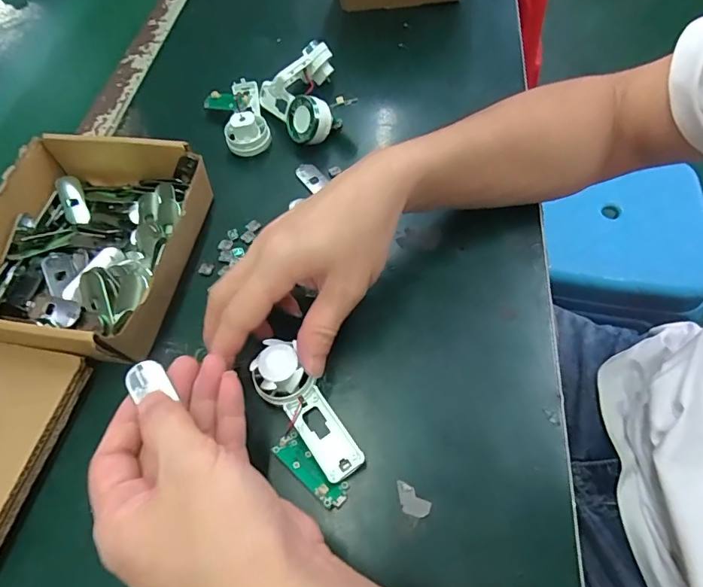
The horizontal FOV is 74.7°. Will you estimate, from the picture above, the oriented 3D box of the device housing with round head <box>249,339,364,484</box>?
[{"bbox_3d":[-0.029,0.071,0.283,0.031,0.023,0.089,-34,83,-15],"label":"device housing with round head"}]

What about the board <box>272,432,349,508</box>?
[{"bbox_3d":[-0.023,0.104,0.271,0.051,0.005,0.017,36,68,23],"label":"board"}]

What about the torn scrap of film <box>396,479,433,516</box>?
[{"bbox_3d":[0.034,0.119,0.264,0.023,0.004,0.013,36,67,23],"label":"torn scrap of film"}]

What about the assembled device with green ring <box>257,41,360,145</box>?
[{"bbox_3d":[-0.035,-0.185,0.425,0.077,0.050,0.088,-30,61,-13],"label":"assembled device with green ring"}]

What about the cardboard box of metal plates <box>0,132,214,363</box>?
[{"bbox_3d":[-0.193,-0.037,0.343,0.151,0.052,0.173,5,59,8],"label":"cardboard box of metal plates"}]

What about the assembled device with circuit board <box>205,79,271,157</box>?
[{"bbox_3d":[-0.107,-0.167,0.430,0.050,0.033,0.090,-16,59,-5],"label":"assembled device with circuit board"}]

